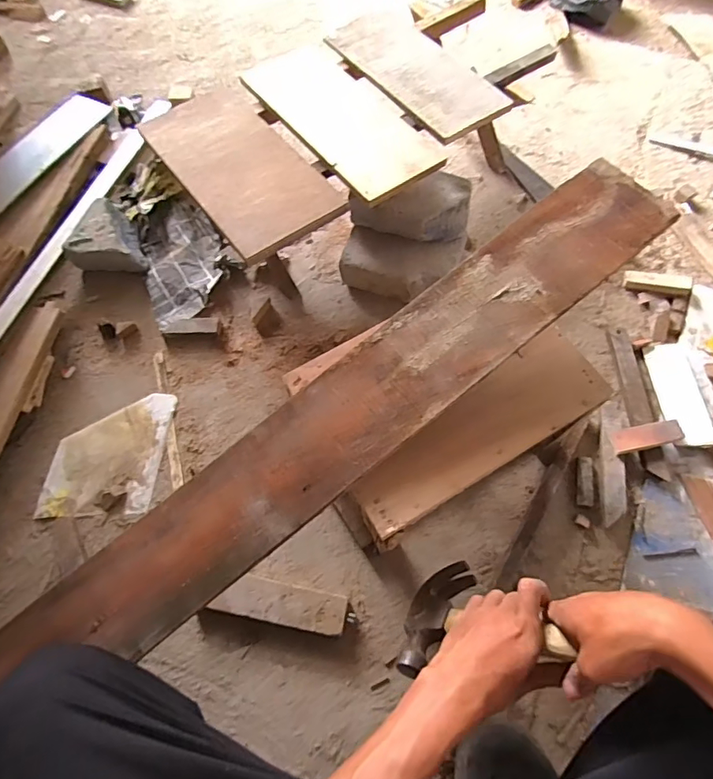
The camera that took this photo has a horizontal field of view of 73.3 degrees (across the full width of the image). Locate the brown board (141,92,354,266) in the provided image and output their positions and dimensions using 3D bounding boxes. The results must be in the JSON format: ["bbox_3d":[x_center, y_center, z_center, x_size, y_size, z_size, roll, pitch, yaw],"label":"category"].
[{"bbox_3d":[-0.191,-0.360,0.754,0.178,0.026,0.375,-33,68,-12],"label":"brown board"}]

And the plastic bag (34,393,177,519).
[{"bbox_3d":[-0.400,0.104,0.775,0.182,0.009,0.197,-1,65,2],"label":"plastic bag"}]

